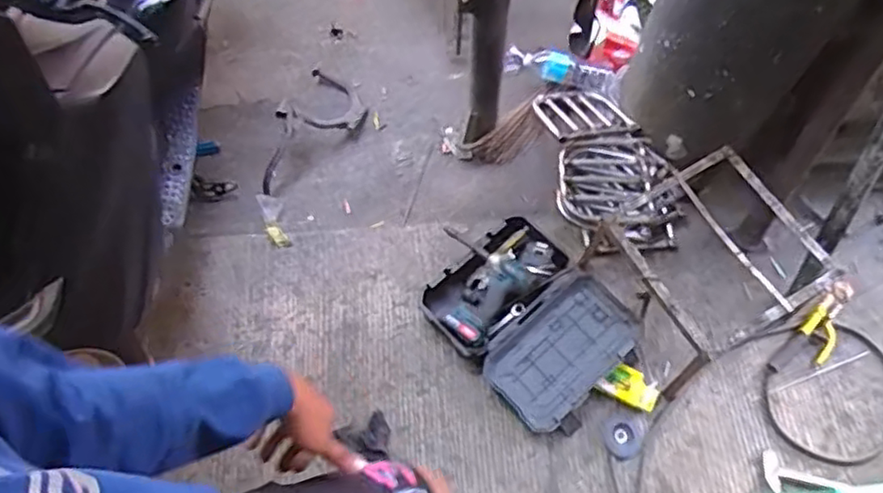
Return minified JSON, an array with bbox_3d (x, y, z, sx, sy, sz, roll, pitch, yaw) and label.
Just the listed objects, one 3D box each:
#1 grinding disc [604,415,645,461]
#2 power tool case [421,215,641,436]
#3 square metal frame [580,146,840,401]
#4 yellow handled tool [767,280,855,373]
[{"bbox_3d":[0.433,0.452,1.522,0.094,0.010,0.096,-22,65,-8],"label":"grinding disc"},{"bbox_3d":[0.234,0.173,1.607,0.402,0.104,0.488,-40,69,-16],"label":"power tool case"},{"bbox_3d":[0.608,0.045,1.536,0.413,0.319,0.416,-31,66,-12],"label":"square metal frame"},{"bbox_3d":[0.944,0.218,1.602,0.302,0.050,0.094,-42,69,-17],"label":"yellow handled tool"}]

